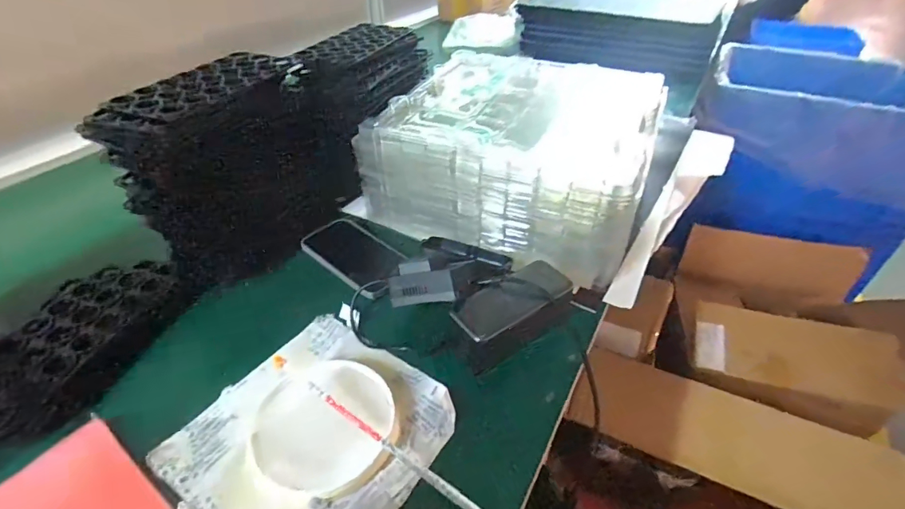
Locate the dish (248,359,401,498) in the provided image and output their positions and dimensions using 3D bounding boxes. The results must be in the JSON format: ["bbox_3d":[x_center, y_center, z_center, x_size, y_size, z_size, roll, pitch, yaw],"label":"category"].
[{"bbox_3d":[-0.109,0.146,0.380,0.116,0.021,0.115,-1,40,0],"label":"dish"}]

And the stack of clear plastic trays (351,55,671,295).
[{"bbox_3d":[0.098,-0.145,0.615,0.332,0.155,0.309,19,44,22],"label":"stack of clear plastic trays"}]

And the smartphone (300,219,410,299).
[{"bbox_3d":[-0.123,-0.001,0.562,0.147,0.015,0.071,29,48,31],"label":"smartphone"}]

